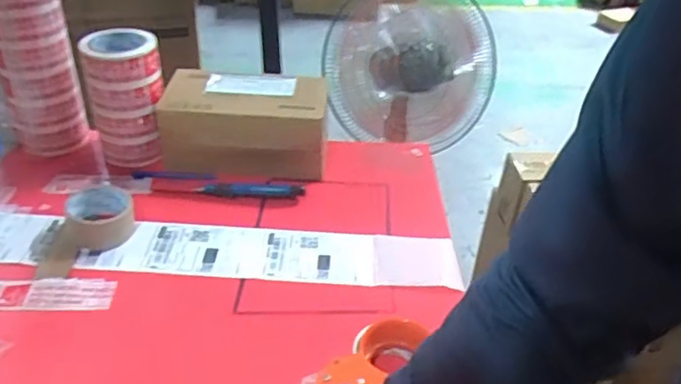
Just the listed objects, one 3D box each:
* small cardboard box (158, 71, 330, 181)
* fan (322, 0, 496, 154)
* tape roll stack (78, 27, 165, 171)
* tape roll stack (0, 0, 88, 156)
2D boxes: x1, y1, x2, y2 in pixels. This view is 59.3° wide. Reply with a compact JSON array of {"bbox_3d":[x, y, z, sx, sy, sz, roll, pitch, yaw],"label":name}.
[{"bbox_3d":[-0.151,-0.111,0.975,0.252,0.125,0.140,0,35,-3],"label":"small cardboard box"},{"bbox_3d":[0.177,-0.311,1.531,0.415,0.389,0.165,-9,37,-16],"label":"fan"},{"bbox_3d":[-0.332,-0.142,0.942,0.106,0.201,0.094,-10,37,-17],"label":"tape roll stack"},{"bbox_3d":[-0.461,-0.188,0.911,0.108,0.298,0.089,-14,38,-21],"label":"tape roll stack"}]

